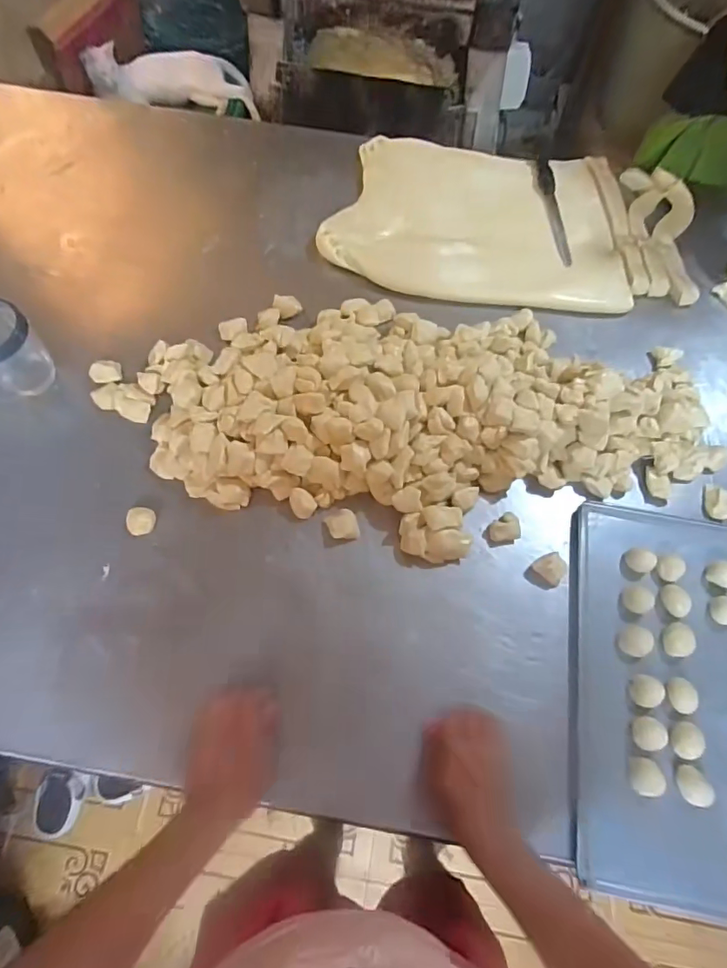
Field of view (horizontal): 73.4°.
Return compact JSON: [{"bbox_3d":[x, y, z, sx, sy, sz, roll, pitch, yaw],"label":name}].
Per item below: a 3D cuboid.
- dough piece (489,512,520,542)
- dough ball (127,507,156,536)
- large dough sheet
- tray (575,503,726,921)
[{"bbox_3d":[0.196,0.061,0.683,0.041,0.029,0.040,-5,68,-4],"label":"dough piece"},{"bbox_3d":[-0.309,0.050,0.675,0.037,0.012,0.039,1,68,-2],"label":"dough ball"},{"bbox_3d":[0.219,-0.490,0.903,0.534,0.041,0.377,13,68,3],"label":"large dough sheet"},{"bbox_3d":[0.434,0.259,0.602,0.344,0.026,0.454,9,68,2],"label":"tray"}]

